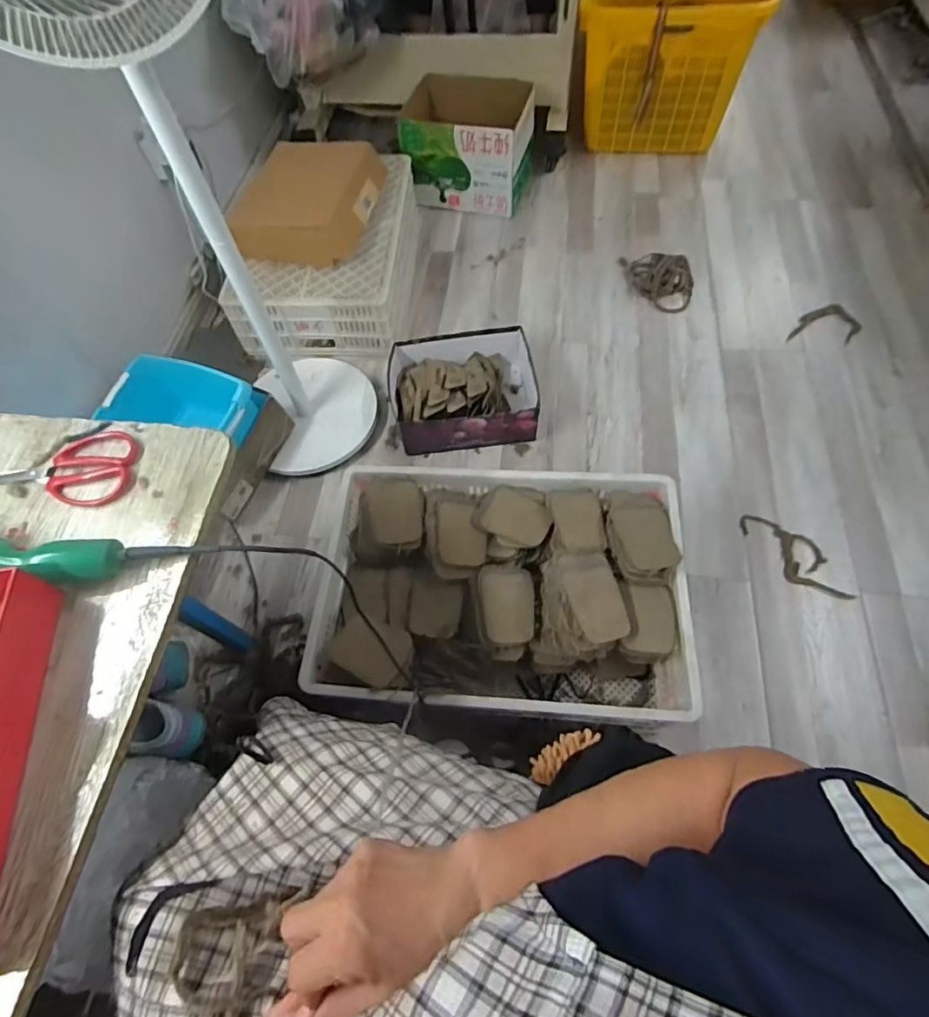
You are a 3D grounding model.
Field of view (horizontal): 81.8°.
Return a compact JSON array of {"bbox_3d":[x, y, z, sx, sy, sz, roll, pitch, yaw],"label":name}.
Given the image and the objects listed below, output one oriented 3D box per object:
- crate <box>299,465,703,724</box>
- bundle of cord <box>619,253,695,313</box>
[{"bbox_3d":[0.064,0.147,0.960,0.596,0.215,0.424,3,60,6],"label":"crate"},{"bbox_3d":[0.540,-0.628,1.459,0.170,0.034,0.235,-11,60,-2],"label":"bundle of cord"}]

